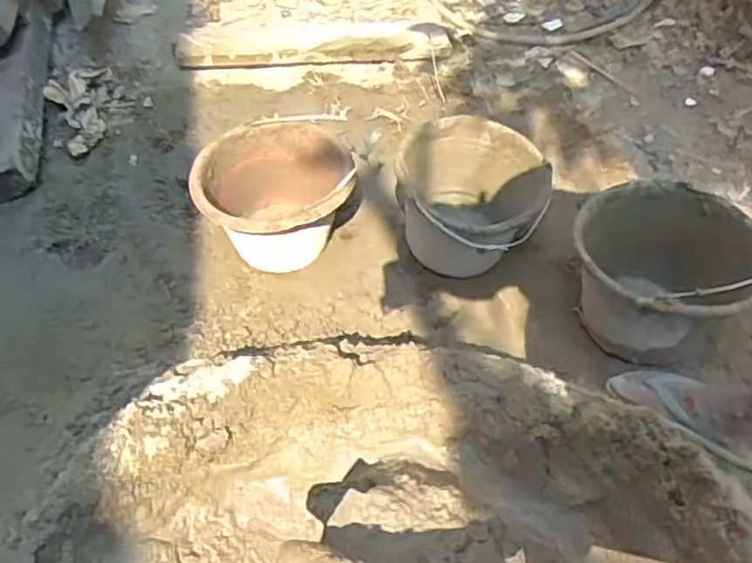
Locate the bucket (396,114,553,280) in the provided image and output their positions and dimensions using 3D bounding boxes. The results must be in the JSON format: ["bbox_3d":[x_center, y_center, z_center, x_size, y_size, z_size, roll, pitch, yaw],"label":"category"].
[{"bbox_3d":[0.180,-0.127,1.312,0.263,0.241,0.285,0,49,0],"label":"bucket"}]

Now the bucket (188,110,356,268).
[{"bbox_3d":[-0.198,-0.155,1.381,0.300,0.224,0.304,-1,49,-1],"label":"bucket"}]

